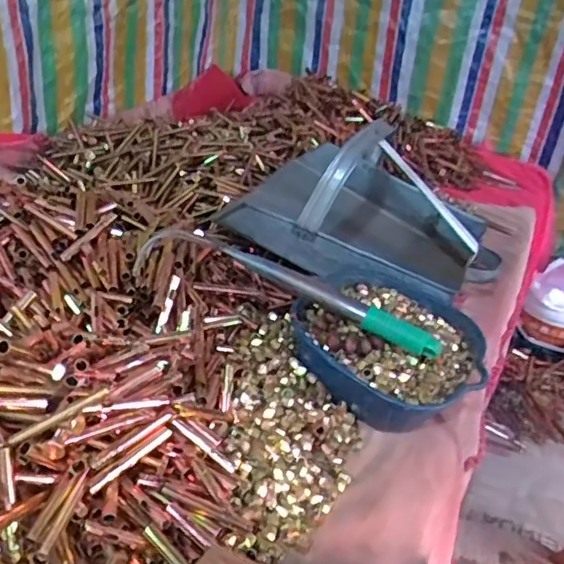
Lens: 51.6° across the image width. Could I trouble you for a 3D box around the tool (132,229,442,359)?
[{"bbox_3d":[0.002,0.014,0.675,0.366,0.073,0.041,16,32,14],"label":"tool"}]

